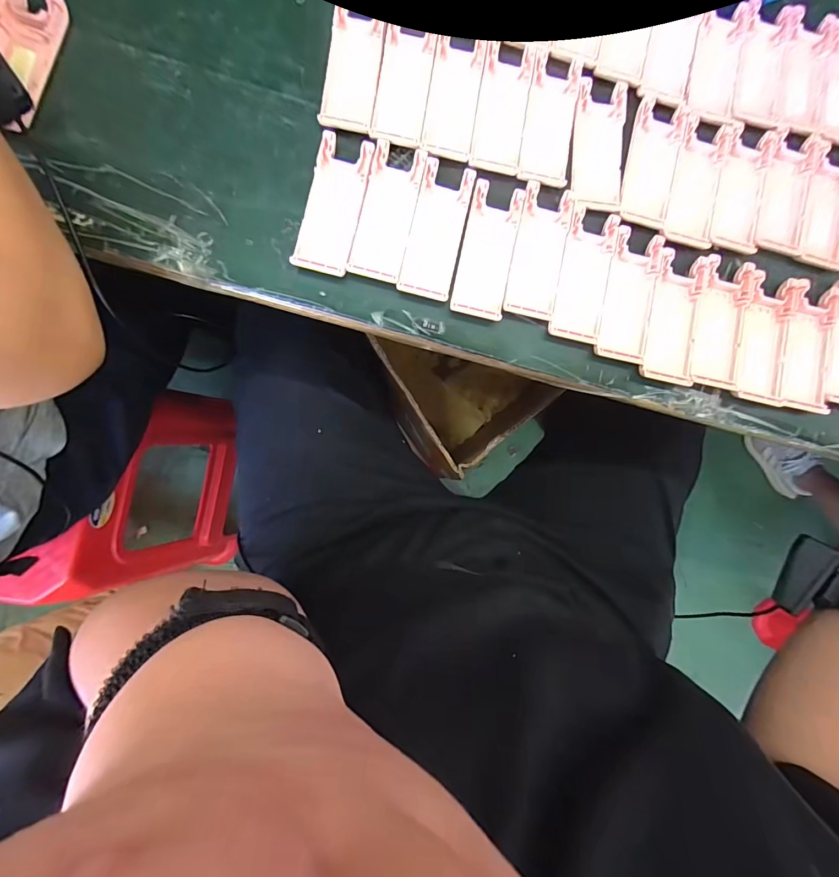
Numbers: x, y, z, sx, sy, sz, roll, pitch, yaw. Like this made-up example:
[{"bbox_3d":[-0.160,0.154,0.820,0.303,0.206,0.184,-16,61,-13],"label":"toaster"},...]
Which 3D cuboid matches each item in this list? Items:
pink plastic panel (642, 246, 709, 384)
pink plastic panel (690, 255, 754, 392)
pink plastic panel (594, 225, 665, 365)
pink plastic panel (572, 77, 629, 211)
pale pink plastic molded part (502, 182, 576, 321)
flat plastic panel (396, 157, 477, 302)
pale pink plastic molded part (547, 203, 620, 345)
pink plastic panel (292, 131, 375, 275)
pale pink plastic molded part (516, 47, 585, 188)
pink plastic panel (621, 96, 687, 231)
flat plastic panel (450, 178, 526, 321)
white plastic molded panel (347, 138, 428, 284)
[{"bbox_3d":[0.203,-0.096,0.316,0.040,0.007,0.104,12,86,-4],"label":"pink plastic panel"},{"bbox_3d":[0.243,-0.093,0.323,0.040,0.007,0.103,10,87,-4],"label":"pink plastic panel"},{"bbox_3d":[0.166,-0.113,0.315,0.038,0.005,0.101,12,86,-4],"label":"pink plastic panel"},{"bbox_3d":[0.146,-0.235,0.323,0.041,0.007,0.106,5,87,-4],"label":"pink plastic panel"},{"bbox_3d":[0.093,-0.145,0.311,0.039,0.005,0.103,12,86,-4],"label":"pale pink plastic molded part"},{"bbox_3d":[0.013,-0.158,0.305,0.040,0.006,0.103,13,86,-4],"label":"flat plastic panel"},{"bbox_3d":[0.130,-0.127,0.313,0.038,0.004,0.101,13,86,-4],"label":"pale pink plastic molded part"},{"bbox_3d":[-0.064,-0.174,0.300,0.039,0.009,0.103,13,86,-4],"label":"pink plastic panel"},{"bbox_3d":[0.105,-0.254,0.321,0.040,0.006,0.105,9,87,-4],"label":"pale pink plastic molded part"},{"bbox_3d":[0.190,-0.223,0.327,0.039,0.005,0.104,12,86,-4],"label":"pink plastic panel"},{"bbox_3d":[0.053,-0.144,0.308,0.040,0.006,0.103,12,86,-4],"label":"flat plastic panel"},{"bbox_3d":[-0.024,-0.170,0.302,0.039,0.005,0.103,13,86,-4],"label":"white plastic molded panel"}]

